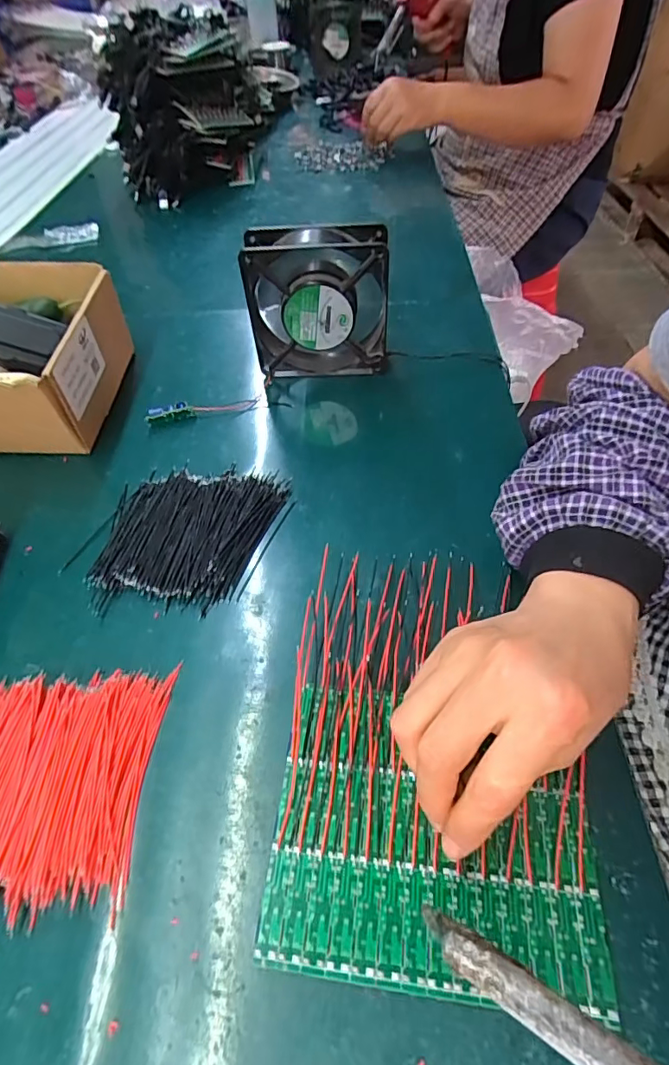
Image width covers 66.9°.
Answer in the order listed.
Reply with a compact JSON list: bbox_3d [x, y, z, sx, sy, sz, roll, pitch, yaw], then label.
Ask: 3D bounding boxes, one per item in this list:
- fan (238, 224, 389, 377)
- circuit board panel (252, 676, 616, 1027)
[{"bbox_3d":[-0.014,-0.204,0.457,0.121,0.119,0.045,0,53,3],"label":"fan"},{"bbox_3d":[0.047,0.143,0.247,0.149,0.007,0.122,5,53,6],"label":"circuit board panel"}]

